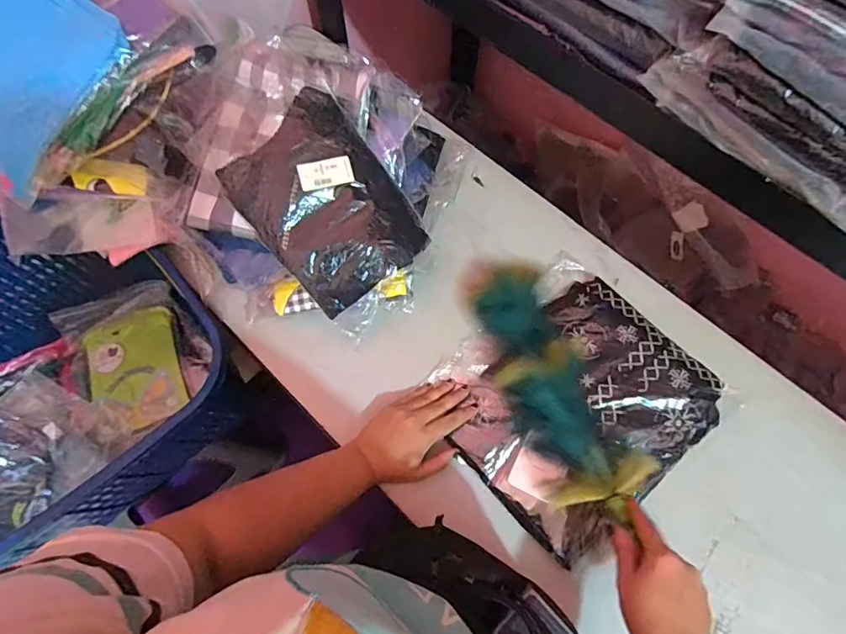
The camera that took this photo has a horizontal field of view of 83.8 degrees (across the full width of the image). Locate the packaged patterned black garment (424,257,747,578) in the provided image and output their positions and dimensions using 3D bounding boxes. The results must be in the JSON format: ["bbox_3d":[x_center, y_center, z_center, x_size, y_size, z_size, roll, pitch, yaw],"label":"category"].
[{"bbox_3d":[0.179,0.092,0.566,0.287,0.040,0.264,-39,73,-14],"label":"packaged patterned black garment"}]

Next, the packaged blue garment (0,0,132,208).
[{"bbox_3d":[-0.444,-0.267,0.511,0.160,0.050,0.221,41,99,-17],"label":"packaged blue garment"}]

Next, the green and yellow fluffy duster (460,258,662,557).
[{"bbox_3d":[0.146,0.062,0.565,0.104,0.061,0.326,-17,60,-6],"label":"green and yellow fluffy duster"}]

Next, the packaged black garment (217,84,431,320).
[{"bbox_3d":[-0.114,-0.133,0.559,0.161,0.025,0.220,-38,98,-7],"label":"packaged black garment"}]

